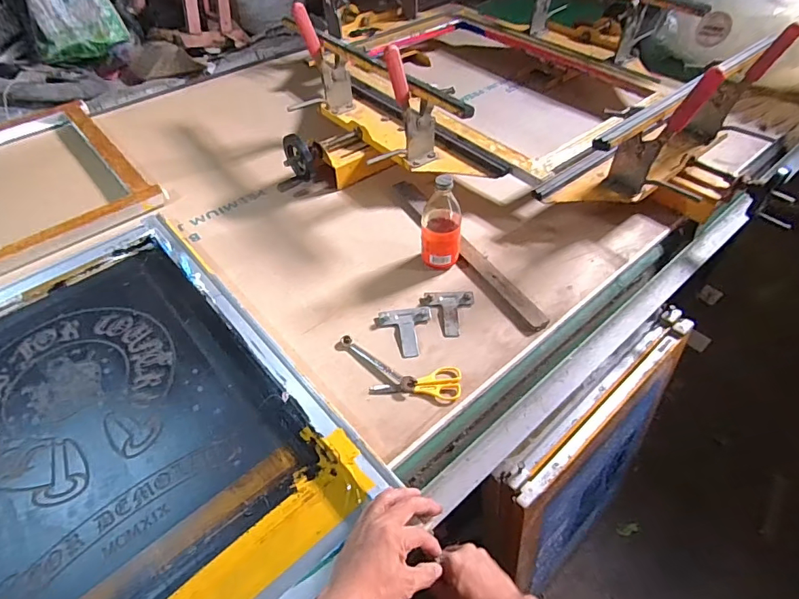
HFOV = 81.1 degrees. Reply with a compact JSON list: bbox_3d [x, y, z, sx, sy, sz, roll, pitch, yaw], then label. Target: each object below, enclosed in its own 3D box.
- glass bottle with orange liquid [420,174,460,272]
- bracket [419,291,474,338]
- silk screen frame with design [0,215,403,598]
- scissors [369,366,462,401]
[{"bbox_3d":[0.070,-0.128,0.770,0.066,0.164,0.064,5,49,6],"label":"glass bottle with orange liquid"},{"bbox_3d":[0.077,0.020,0.745,0.084,0.009,0.084,1,49,2],"label":"bracket"},{"bbox_3d":[-0.420,0.187,0.625,0.531,0.038,0.744,-35,56,-26],"label":"silk screen frame with design"},{"bbox_3d":[0.024,0.124,0.662,0.130,0.011,0.048,-5,49,-3],"label":"scissors"}]

